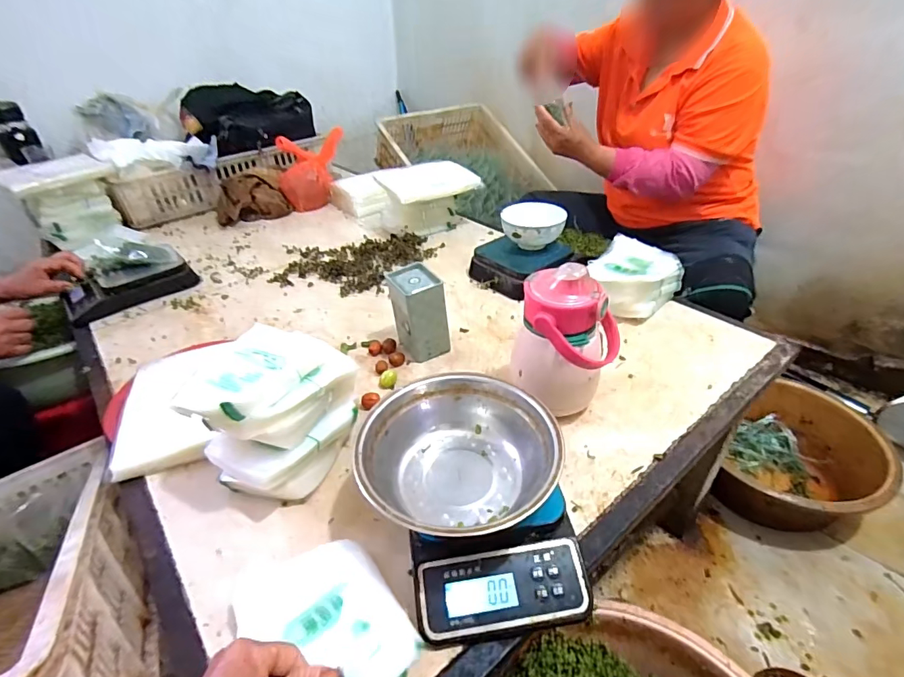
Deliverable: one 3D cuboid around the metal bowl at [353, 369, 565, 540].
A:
[{"bbox_3d":[0.004,0.117,0.460,0.187,0.062,0.177,-10,37,-11],"label":"metal bowl"}]

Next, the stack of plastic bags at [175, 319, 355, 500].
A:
[{"bbox_3d":[-0.201,0.082,0.535,0.135,0.142,0.157,17,40,24],"label":"stack of plastic bags"}]

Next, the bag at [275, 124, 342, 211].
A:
[{"bbox_3d":[-0.376,-0.452,1.268,0.181,0.174,0.141,-13,38,-15],"label":"bag"}]

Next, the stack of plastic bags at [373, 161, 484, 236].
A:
[{"bbox_3d":[-0.057,-0.319,1.085,0.195,0.133,0.150,-22,41,-25],"label":"stack of plastic bags"}]

